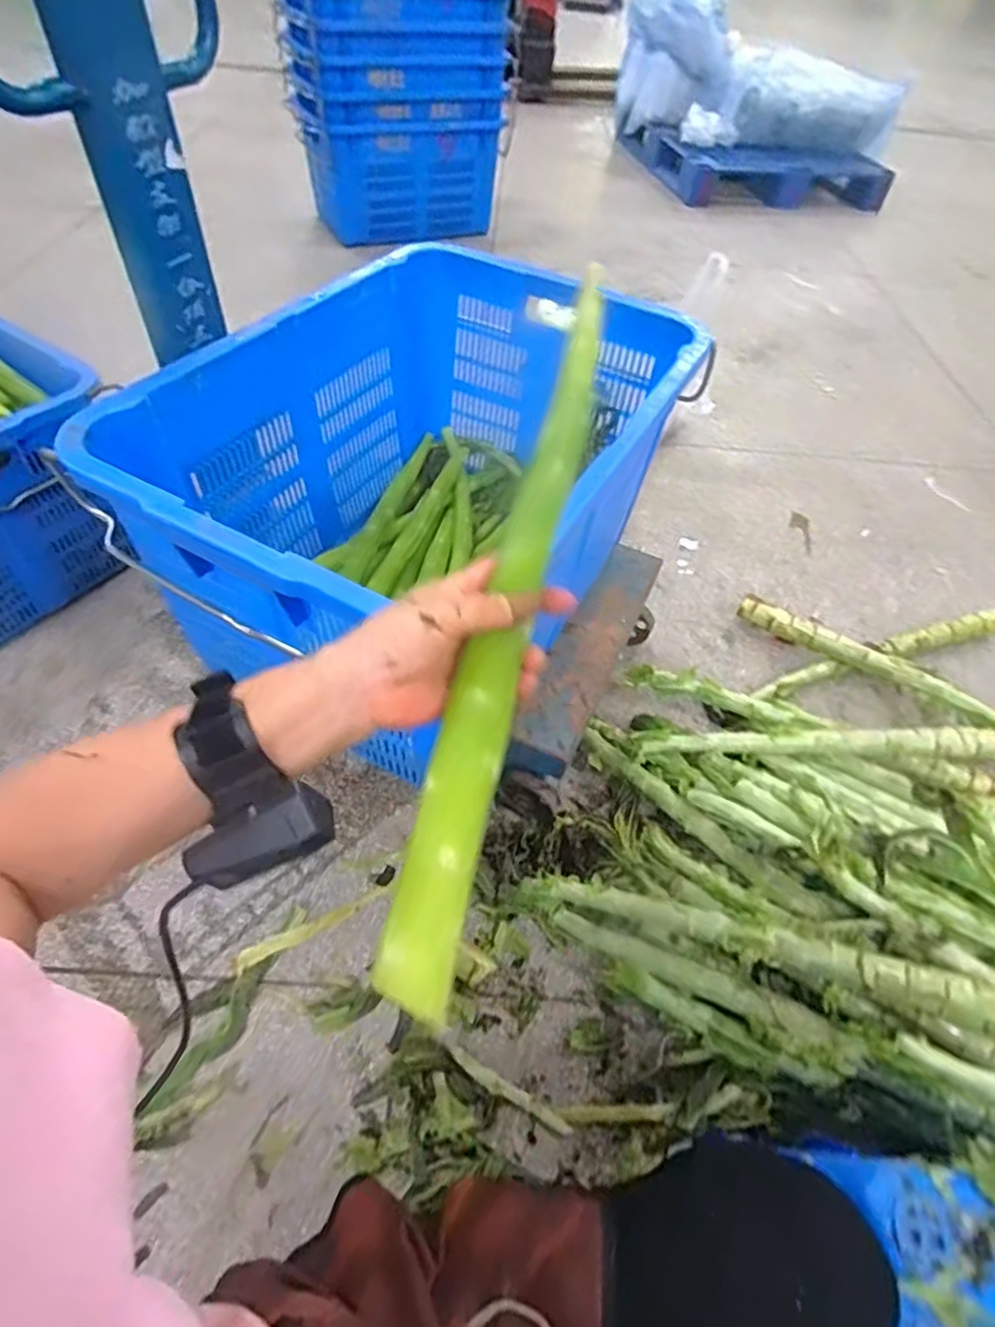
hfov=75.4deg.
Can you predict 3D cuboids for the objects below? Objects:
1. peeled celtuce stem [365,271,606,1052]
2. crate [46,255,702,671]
[{"bbox_3d":[0.020,-0.072,0.405,0.036,0.046,0.526,13,66,7],"label":"peeled celtuce stem"},{"bbox_3d":[-0.076,-0.248,0.861,0.446,0.318,0.674,24,53,15],"label":"crate"}]

